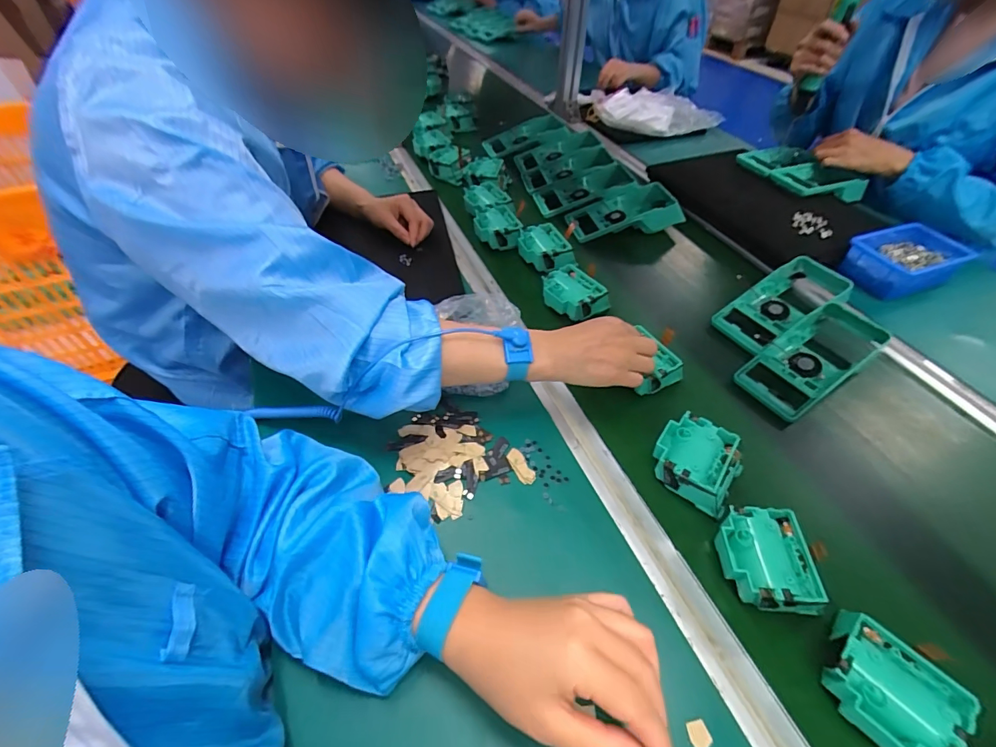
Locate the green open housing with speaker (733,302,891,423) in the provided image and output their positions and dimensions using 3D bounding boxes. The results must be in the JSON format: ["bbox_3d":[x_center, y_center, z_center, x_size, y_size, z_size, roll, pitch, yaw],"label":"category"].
[{"bbox_3d":[0.383,-0.019,0.535,0.191,0.049,0.086,-29,53,-19],"label":"green open housing with speaker"}]

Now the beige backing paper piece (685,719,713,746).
[{"bbox_3d":[0.141,0.254,0.309,0.015,0.004,0.018,-16,48,0],"label":"beige backing paper piece"}]

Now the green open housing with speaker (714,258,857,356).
[{"bbox_3d":[0.389,-0.096,0.605,0.189,0.048,0.084,-28,52,-18],"label":"green open housing with speaker"}]

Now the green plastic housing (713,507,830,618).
[{"bbox_3d":[0.224,0.156,0.373,0.071,0.035,0.076,1,50,2],"label":"green plastic housing"}]

